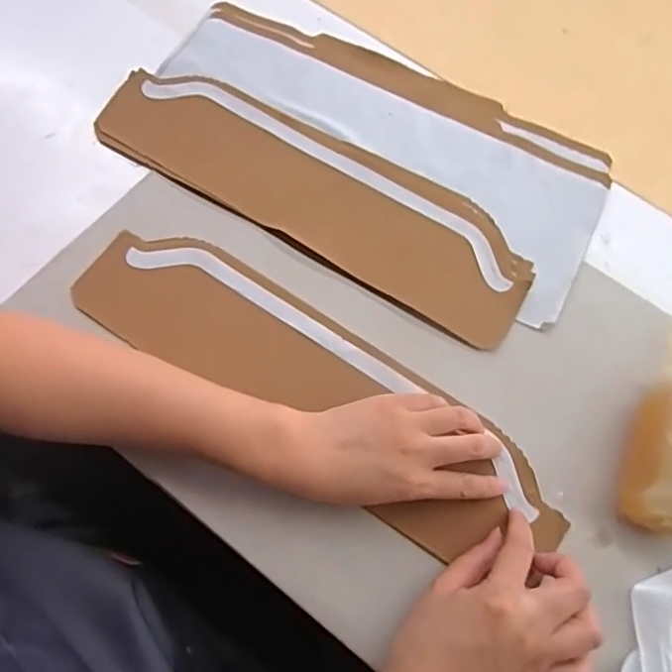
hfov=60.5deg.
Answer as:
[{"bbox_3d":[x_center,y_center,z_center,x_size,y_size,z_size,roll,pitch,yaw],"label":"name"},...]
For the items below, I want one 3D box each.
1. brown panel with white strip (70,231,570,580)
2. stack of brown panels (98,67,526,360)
[{"bbox_3d":[-0.019,0.041,0.452,0.410,0.011,0.105,33,69,10],"label":"brown panel with white strip"},{"bbox_3d":[-0.017,-0.134,0.521,0.410,0.010,0.120,30,72,9],"label":"stack of brown panels"}]

